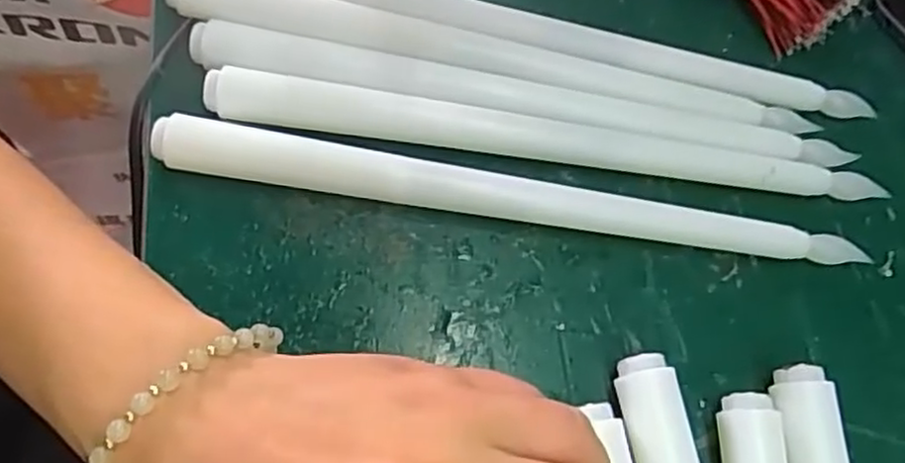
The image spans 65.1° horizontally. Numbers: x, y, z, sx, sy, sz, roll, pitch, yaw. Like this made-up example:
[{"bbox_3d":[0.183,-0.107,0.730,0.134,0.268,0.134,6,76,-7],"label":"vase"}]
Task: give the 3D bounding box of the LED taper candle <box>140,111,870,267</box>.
[{"bbox_3d":[0.019,-0.013,0.258,0.250,0.018,0.016,8,65,0],"label":"LED taper candle"}]

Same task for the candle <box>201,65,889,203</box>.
[{"bbox_3d":[0.035,-0.035,0.267,0.248,0.018,0.016,7,65,0],"label":"candle"}]

